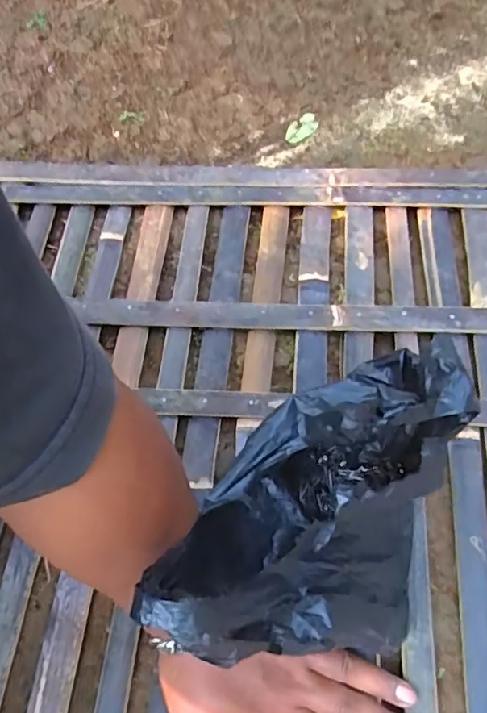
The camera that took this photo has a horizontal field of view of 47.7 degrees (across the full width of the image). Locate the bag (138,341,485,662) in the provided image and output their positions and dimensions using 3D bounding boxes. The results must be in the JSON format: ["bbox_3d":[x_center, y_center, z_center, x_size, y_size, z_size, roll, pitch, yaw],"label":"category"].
[{"bbox_3d":[0.043,0.082,0.326,0.142,0.163,0.174,7,63,8],"label":"bag"}]

